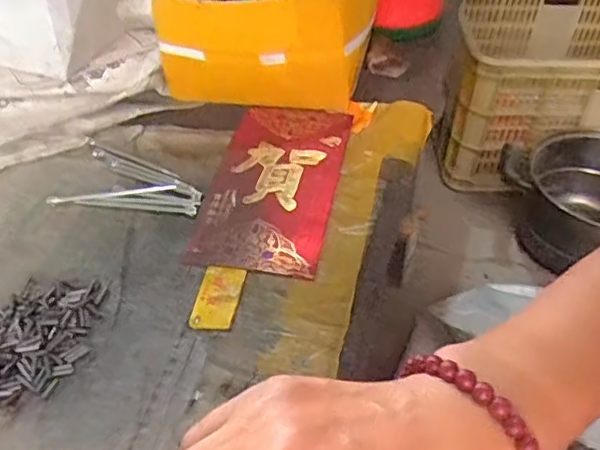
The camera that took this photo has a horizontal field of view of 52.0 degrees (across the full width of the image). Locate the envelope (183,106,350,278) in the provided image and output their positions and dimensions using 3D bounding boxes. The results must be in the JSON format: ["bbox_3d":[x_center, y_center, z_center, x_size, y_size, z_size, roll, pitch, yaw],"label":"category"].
[{"bbox_3d":[-0.017,-0.033,0.435,0.086,0.006,0.167,6,46,9],"label":"envelope"}]

